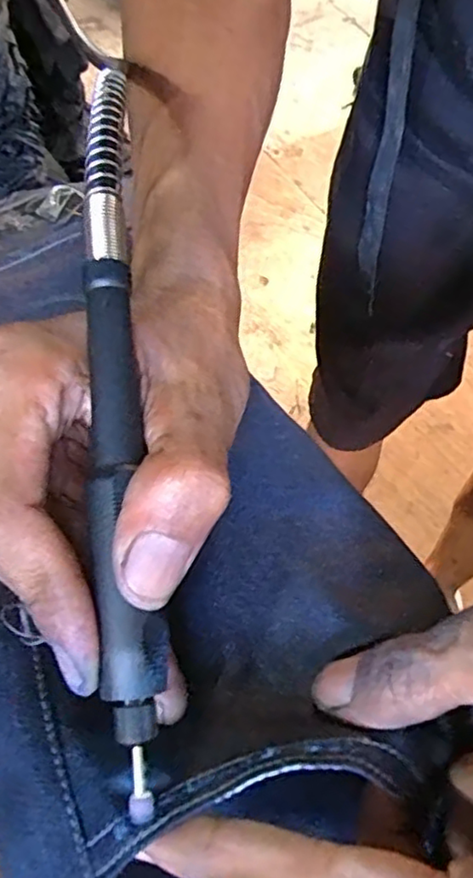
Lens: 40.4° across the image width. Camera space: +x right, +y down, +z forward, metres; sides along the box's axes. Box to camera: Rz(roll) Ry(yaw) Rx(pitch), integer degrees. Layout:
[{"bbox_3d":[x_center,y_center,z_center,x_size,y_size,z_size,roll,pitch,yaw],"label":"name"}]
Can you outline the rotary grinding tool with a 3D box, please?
[{"bbox_3d":[-0.035,-0.020,0.186,0.016,0.019,0.228,-6,74,-1],"label":"rotary grinding tool"}]

